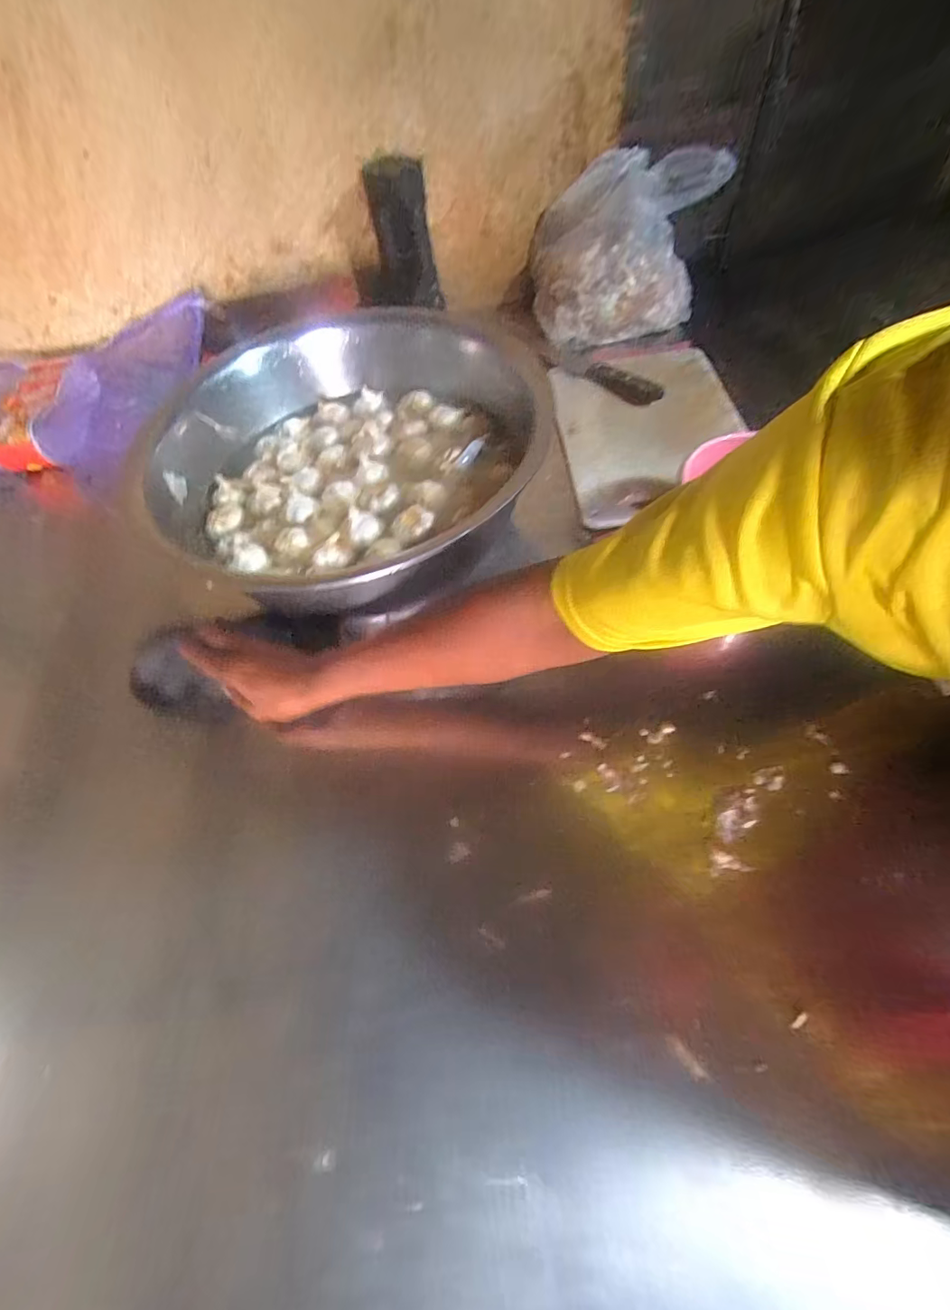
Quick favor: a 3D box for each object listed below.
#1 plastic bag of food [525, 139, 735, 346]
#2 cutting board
[{"bbox_3d":[0.228,-0.652,0.806,0.260,0.181,0.210,-10,57,1],"label":"plastic bag of food"},{"bbox_3d":[0.239,-0.323,0.702,0.238,0.025,0.332,-8,57,3],"label":"cutting board"}]

